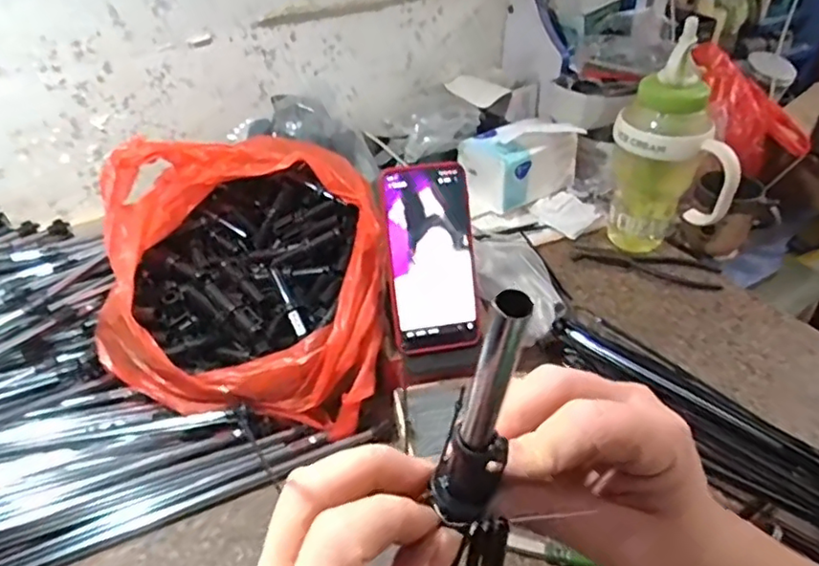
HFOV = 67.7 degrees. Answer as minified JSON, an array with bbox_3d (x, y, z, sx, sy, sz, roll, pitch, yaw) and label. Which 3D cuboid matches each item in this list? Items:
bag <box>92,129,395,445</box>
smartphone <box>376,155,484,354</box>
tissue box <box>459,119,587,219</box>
[{"bbox_3d":[-0.146,-0.017,0.570,0.240,0.170,0.234,0,36,3],"label":"bag"},{"bbox_3d":[0.020,-0.021,0.540,0.080,0.164,0.013,-9,8,-9],"label":"smartphone"},{"bbox_3d":[0.147,-0.166,0.830,0.150,0.099,0.094,-27,43,-30],"label":"tissue box"}]

